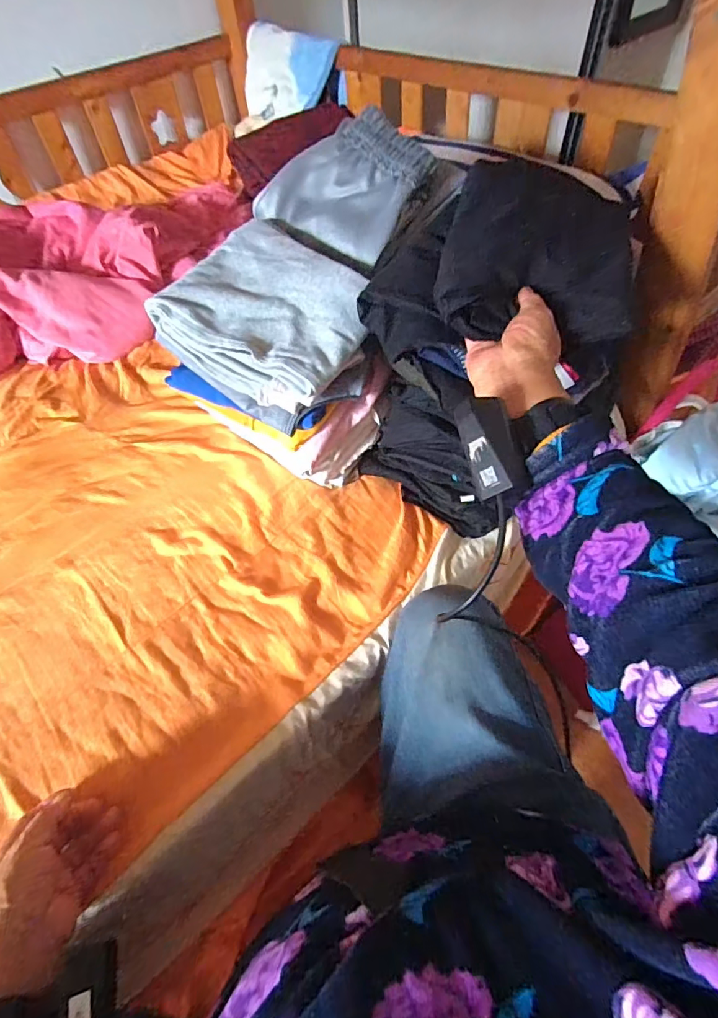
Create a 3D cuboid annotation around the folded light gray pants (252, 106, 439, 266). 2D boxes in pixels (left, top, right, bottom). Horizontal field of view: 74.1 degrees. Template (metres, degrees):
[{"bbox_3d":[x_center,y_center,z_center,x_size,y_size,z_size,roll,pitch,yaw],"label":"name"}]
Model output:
[{"bbox_3d":[-0.015,-0.387,0.570,0.186,0.035,0.159,31,90,20],"label":"folded light gray pants"}]

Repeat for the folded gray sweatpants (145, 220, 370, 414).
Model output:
[{"bbox_3d":[-0.095,-0.215,0.534,0.216,0.087,0.177,28,61,23],"label":"folded gray sweatpants"}]

